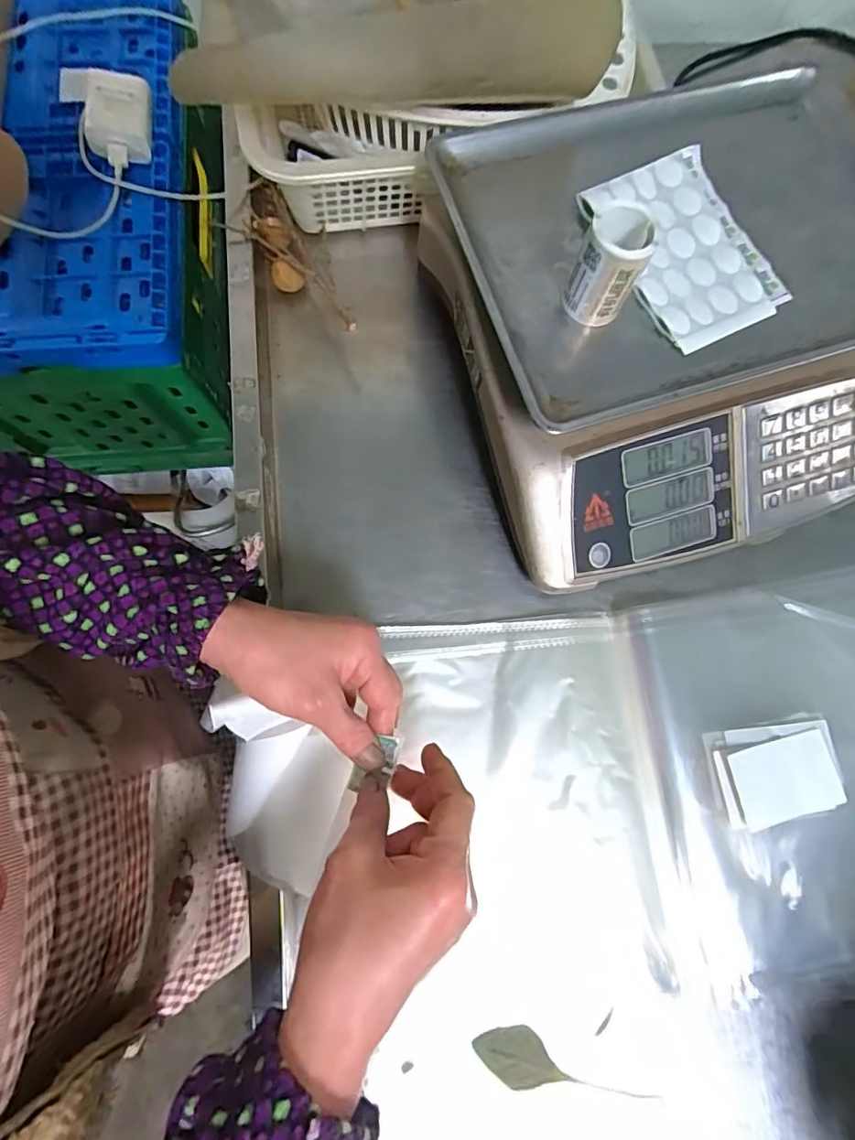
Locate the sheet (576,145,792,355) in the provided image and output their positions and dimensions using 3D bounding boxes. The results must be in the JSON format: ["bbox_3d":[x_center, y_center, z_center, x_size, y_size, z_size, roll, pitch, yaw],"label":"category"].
[{"bbox_3d":[0.191,-0.239,0.385,0.109,0.004,0.149,-26,81,-8],"label":"sheet"}]

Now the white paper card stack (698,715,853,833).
[{"bbox_3d":[0.269,0.155,0.398,0.105,0.009,0.072,-10,79,-5],"label":"white paper card stack"}]

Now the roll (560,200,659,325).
[{"bbox_3d":[0.119,-0.200,0.345,0.041,0.060,0.045,1,78,-3],"label":"roll"}]

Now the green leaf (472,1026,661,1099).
[{"bbox_3d":[0.093,0.349,0.359,0.125,0.004,0.034,19,78,1],"label":"green leaf"}]

